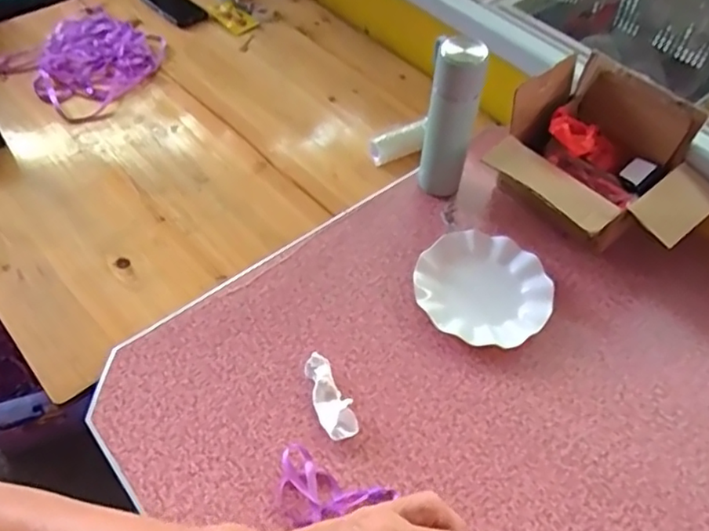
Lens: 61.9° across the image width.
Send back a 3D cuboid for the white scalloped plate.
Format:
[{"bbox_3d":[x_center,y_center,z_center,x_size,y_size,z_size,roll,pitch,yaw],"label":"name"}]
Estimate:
[{"bbox_3d":[0.176,0.032,0.810,0.179,0.036,0.166,2,51,-2],"label":"white scalloped plate"}]

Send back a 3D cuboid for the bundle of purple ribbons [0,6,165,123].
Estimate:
[{"bbox_3d":[-0.510,-0.395,1.132,0.236,0.049,0.257,39,60,23],"label":"bundle of purple ribbons"}]

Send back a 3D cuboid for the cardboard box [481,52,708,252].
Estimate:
[{"bbox_3d":[0.342,-0.128,0.830,0.218,0.173,0.275,-34,62,-25],"label":"cardboard box"}]

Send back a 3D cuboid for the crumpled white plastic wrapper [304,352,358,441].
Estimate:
[{"bbox_3d":[-0.030,0.157,0.713,0.038,0.022,0.109,-14,54,-14],"label":"crumpled white plastic wrapper"}]

